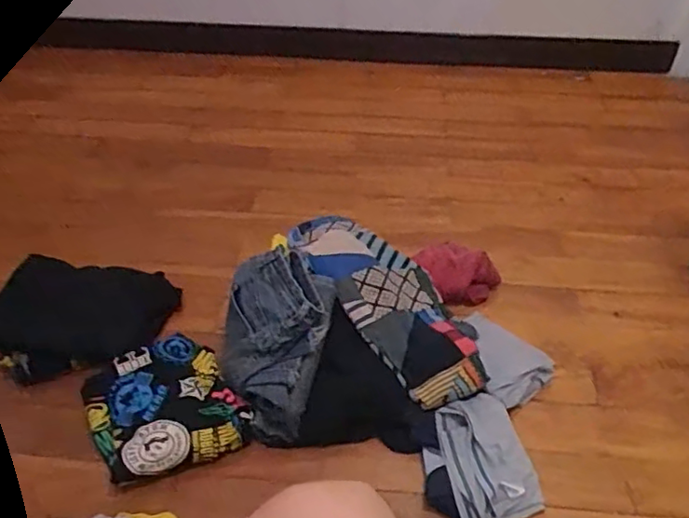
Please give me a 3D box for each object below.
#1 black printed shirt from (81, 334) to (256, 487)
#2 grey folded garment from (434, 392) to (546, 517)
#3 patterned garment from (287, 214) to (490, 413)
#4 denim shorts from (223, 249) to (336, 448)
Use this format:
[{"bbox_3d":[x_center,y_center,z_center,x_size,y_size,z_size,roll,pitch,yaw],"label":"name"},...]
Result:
[{"bbox_3d":[-0.286,0.227,0.983,0.234,0.061,0.226,-17,45,-17],"label":"black printed shirt"},{"bbox_3d":[0.202,0.297,0.919,0.134,0.024,0.185,-15,59,-8],"label":"grey folded garment"},{"bbox_3d":[0.071,0.058,1.082,0.197,0.082,0.446,-26,60,-25],"label":"patterned garment"},{"bbox_3d":[-0.105,0.130,1.018,0.188,0.159,0.290,-10,43,-10],"label":"denim shorts"}]

